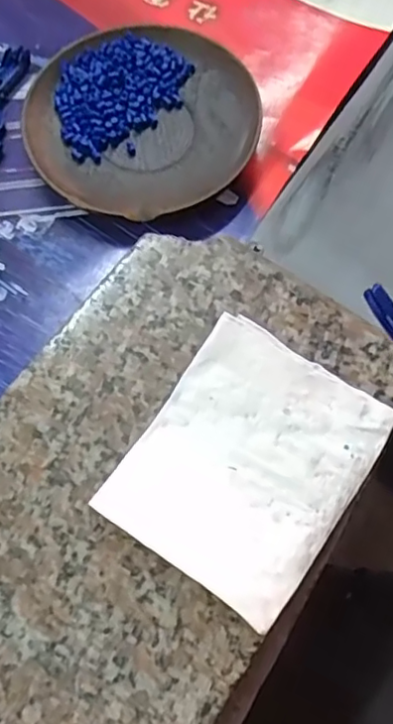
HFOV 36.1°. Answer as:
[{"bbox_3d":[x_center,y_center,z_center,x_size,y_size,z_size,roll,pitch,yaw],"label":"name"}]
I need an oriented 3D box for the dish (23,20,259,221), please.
[{"bbox_3d":[-0.028,-0.120,0.303,0.111,0.016,0.111,0,69,1],"label":"dish"}]

